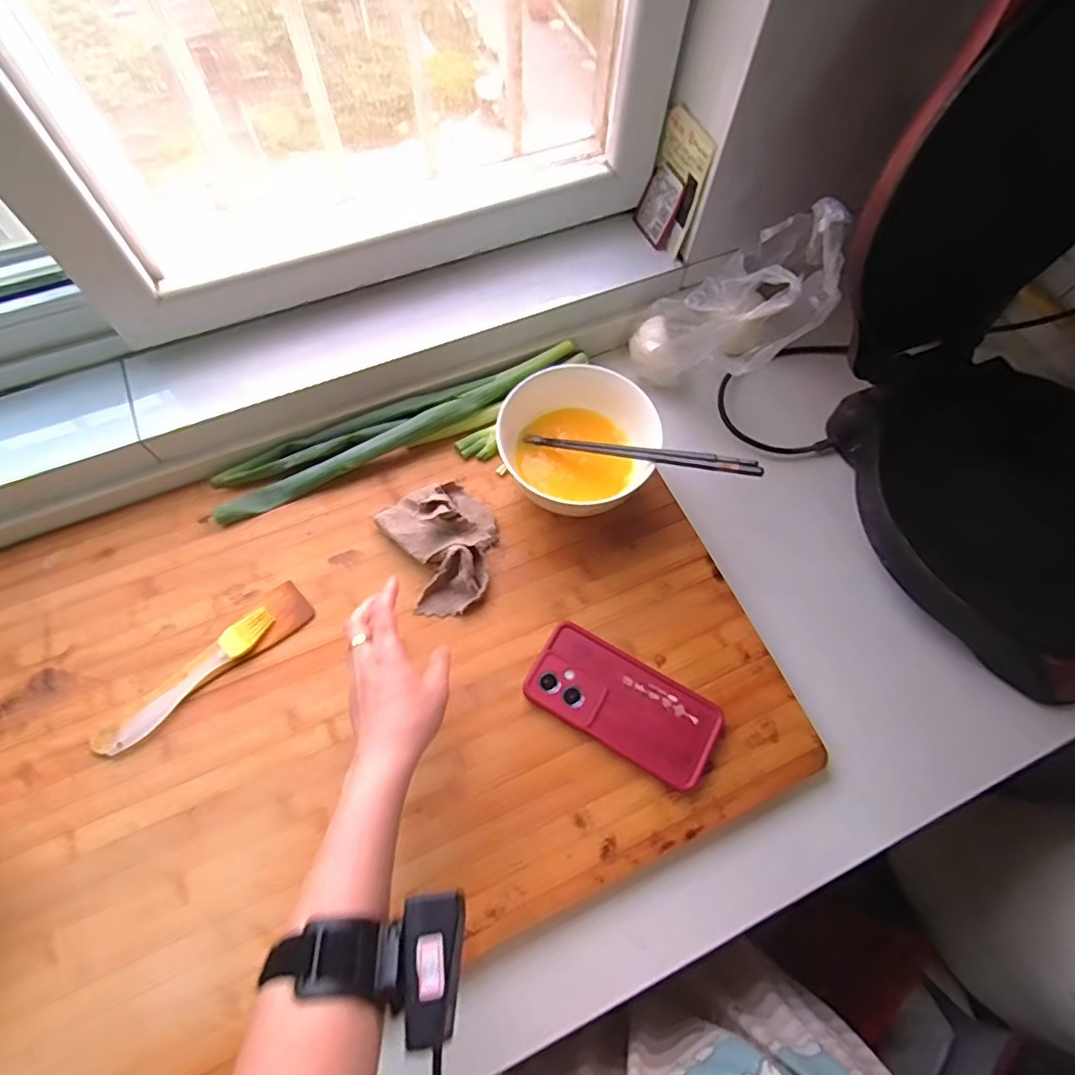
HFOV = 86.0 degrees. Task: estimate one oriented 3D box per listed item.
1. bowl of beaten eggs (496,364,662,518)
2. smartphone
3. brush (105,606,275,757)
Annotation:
[{"bbox_3d":[0.039,-0.091,0.568,0.146,0.077,0.143,0,67,-1],"label":"bowl of beaten eggs"},{"bbox_3d":[0.075,0.144,0.505,0.163,0.015,0.077,29,69,11],"label":"smartphone"},{"bbox_3d":[-0.300,0.123,0.500,0.161,0.016,0.023,-42,74,-17],"label":"brush"}]

